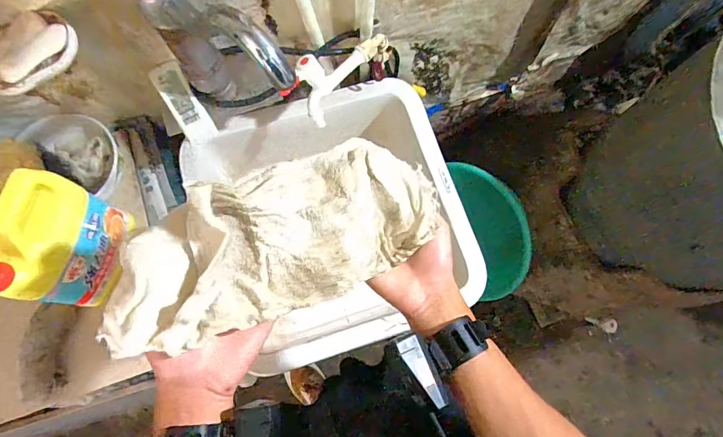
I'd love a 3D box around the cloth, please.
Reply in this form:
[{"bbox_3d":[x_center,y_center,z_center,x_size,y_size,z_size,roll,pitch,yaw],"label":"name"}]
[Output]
[{"bbox_3d":[-0.061,0.010,0.363,0.294,0.063,0.124,-23,76,-26],"label":"cloth"}]

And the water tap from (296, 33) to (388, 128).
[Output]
[{"bbox_3d":[-0.032,-0.238,0.659,0.062,0.089,0.173,41,80,10],"label":"water tap"}]

